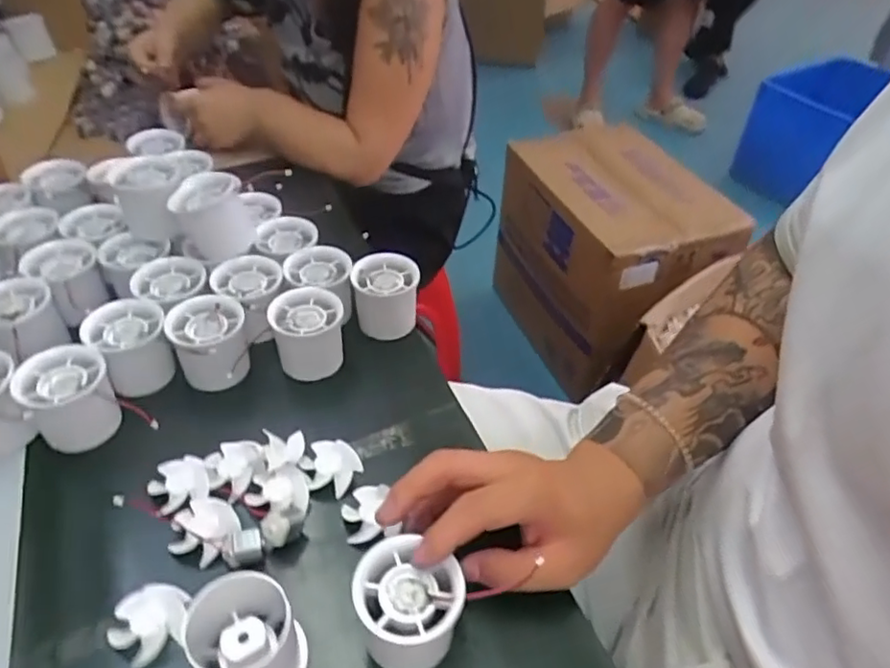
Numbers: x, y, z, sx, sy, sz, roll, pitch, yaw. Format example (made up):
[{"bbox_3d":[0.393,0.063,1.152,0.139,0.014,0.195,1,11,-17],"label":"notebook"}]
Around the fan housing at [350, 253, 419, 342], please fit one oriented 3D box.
[{"bbox_3d":[-0.050,-0.029,0.535,0.056,0.061,0.051,-8,44,-11],"label":"fan housing"}]

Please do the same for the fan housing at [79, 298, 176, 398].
[{"bbox_3d":[-0.237,0.009,0.470,0.052,0.047,0.057,-26,50,-26],"label":"fan housing"}]

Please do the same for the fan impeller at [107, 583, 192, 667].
[{"bbox_3d":[-0.163,0.161,0.346,0.036,0.017,0.041,34,52,29],"label":"fan impeller"}]

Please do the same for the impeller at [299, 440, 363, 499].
[{"bbox_3d":[-0.079,0.091,0.425,0.040,0.018,0.034,8,44,6],"label":"impeller"}]

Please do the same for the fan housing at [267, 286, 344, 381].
[{"bbox_3d":[-0.108,0.003,0.500,0.056,0.061,0.055,-11,45,-13],"label":"fan housing"}]

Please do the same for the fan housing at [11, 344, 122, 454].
[{"bbox_3d":[-0.259,0.047,0.434,0.055,0.055,0.059,-20,48,-22],"label":"fan housing"}]

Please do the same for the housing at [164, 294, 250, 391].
[{"bbox_3d":[-0.178,0.010,0.476,0.053,0.053,0.065,-14,46,-17],"label":"housing"}]

